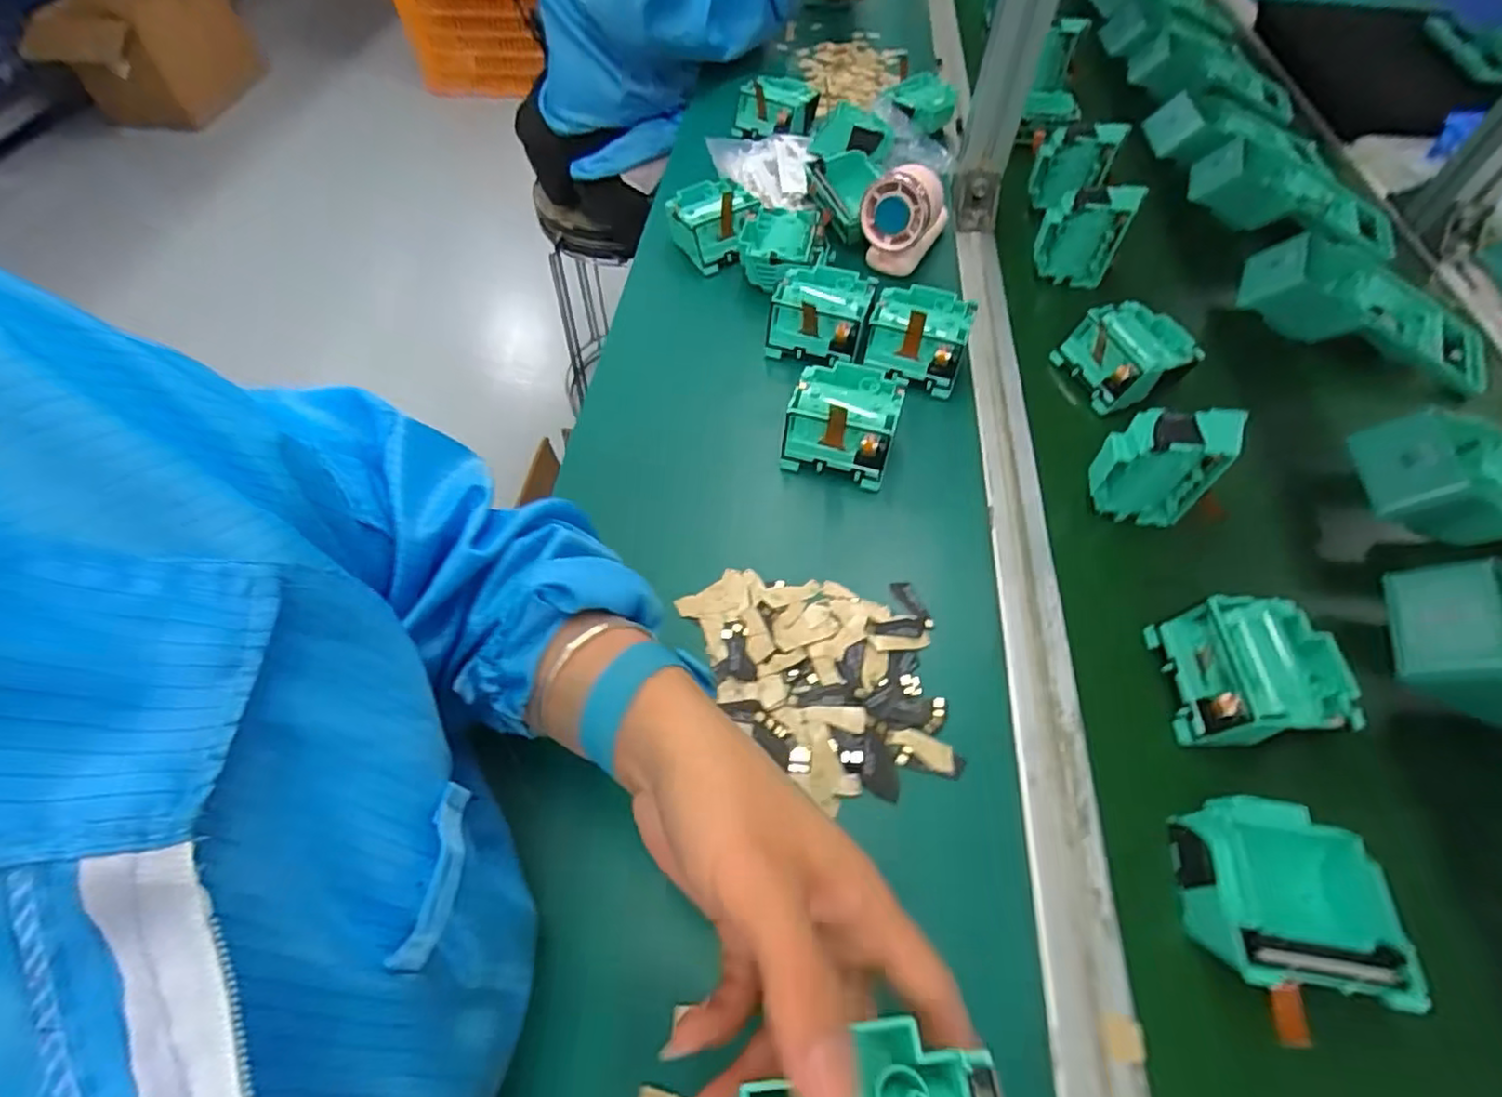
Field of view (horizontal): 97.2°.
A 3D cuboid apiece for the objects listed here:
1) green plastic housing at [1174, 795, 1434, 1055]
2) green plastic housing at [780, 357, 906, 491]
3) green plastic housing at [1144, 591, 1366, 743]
[{"bbox_3d":[0.244,0.169,0.310,0.079,0.043,0.094,4,57,2],"label":"green plastic housing"},{"bbox_3d":[0.065,-0.087,0.472,0.072,0.056,0.073,15,58,10],"label":"green plastic housing"},{"bbox_3d":[0.281,0.071,0.377,0.083,0.045,0.084,2,57,1],"label":"green plastic housing"}]

